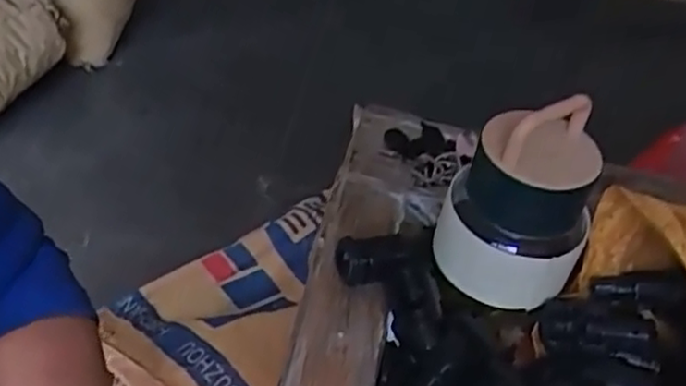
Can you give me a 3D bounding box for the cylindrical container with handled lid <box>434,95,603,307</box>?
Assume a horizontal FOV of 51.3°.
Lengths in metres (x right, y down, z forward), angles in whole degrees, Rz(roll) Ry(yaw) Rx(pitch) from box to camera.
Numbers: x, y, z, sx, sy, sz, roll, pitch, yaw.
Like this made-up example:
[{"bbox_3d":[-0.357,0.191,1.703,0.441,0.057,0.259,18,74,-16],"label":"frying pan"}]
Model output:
[{"bbox_3d":[0.093,0.006,0.379,0.077,0.110,0.063,8,42,1],"label":"cylindrical container with handled lid"}]

